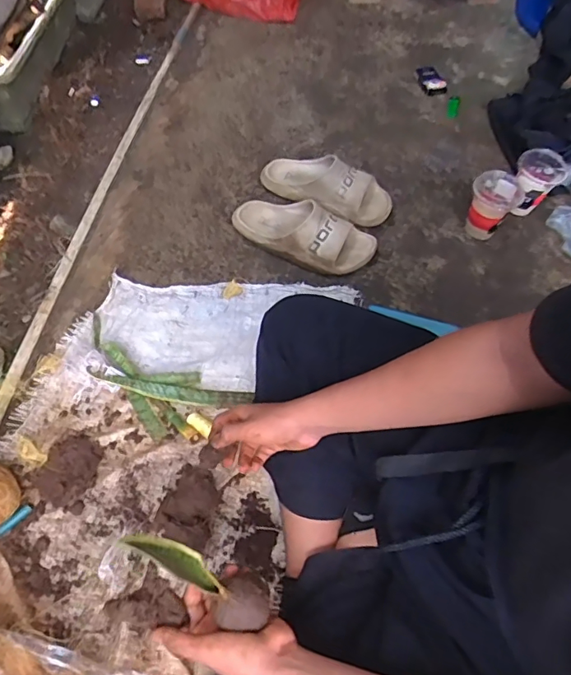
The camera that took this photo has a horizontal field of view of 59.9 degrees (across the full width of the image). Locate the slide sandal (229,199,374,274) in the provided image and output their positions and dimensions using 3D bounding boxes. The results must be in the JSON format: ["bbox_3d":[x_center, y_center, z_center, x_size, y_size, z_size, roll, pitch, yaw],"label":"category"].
[{"bbox_3d":[0.033,-0.207,0.969,0.285,0.086,0.121,20,61,10],"label":"slide sandal"}]

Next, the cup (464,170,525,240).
[{"bbox_3d":[0.403,-0.258,0.978,0.089,0.107,0.083,1,60,-1],"label":"cup"}]

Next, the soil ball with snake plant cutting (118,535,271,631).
[{"bbox_3d":[-0.074,0.211,0.437,0.042,0.175,0.044,-24,39,21],"label":"soil ball with snake plant cutting"}]

